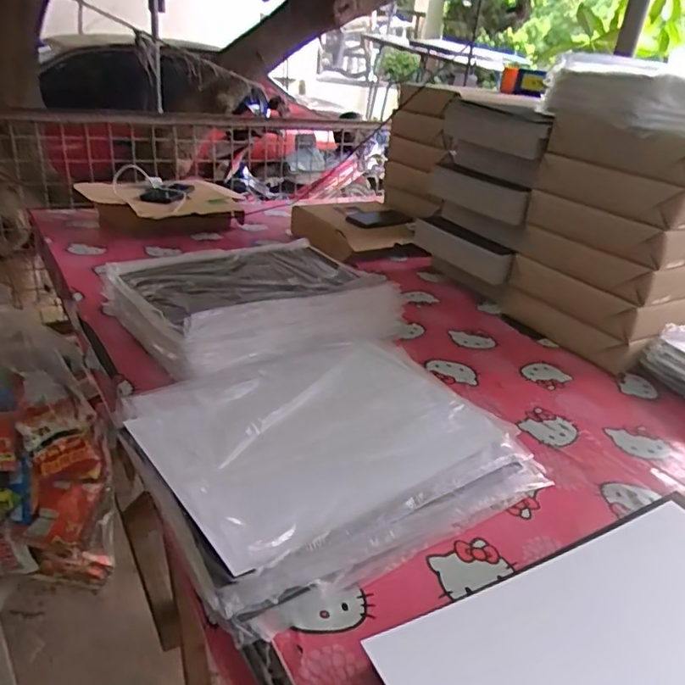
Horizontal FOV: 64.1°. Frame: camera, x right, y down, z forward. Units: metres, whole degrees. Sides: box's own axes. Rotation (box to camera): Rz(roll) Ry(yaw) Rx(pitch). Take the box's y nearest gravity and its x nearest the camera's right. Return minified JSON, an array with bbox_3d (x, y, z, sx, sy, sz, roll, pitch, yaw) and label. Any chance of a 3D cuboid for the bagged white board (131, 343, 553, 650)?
[{"bbox_3d":[-0.014,0.113,0.634,0.393,0.034,0.323,-13,35,-31],"label":"bagged white board"}]

